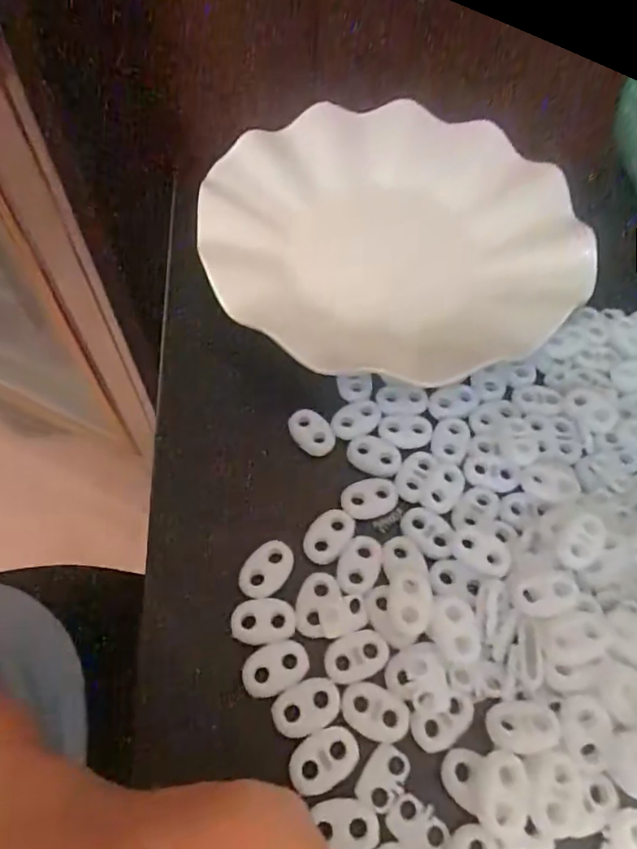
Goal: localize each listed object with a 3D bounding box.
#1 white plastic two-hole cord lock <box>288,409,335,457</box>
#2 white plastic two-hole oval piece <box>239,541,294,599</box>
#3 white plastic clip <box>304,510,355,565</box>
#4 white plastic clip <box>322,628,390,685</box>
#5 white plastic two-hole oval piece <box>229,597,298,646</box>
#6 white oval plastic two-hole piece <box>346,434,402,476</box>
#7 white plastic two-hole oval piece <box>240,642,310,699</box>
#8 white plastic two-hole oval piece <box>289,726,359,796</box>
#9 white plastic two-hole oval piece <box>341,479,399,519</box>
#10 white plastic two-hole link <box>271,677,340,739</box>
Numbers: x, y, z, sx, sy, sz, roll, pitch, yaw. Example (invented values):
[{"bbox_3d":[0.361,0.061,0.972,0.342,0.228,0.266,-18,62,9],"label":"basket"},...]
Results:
[{"bbox_3d":[-0.003,0.003,0.241,0.021,0.006,0.015,39,65,20],"label":"white plastic two-hole cord lock"},{"bbox_3d":[-0.019,0.052,0.208,0.015,0.004,0.023,36,64,18],"label":"white plastic two-hole oval piece"},{"bbox_3d":[0.004,0.041,0.216,0.015,0.004,0.023,37,65,19],"label":"white plastic clip"},{"bbox_3d":[0.013,0.078,0.194,0.022,0.004,0.014,-19,61,-12],"label":"white plastic clip"},{"bbox_3d":[-0.019,0.068,0.199,0.022,0.004,0.015,-4,59,-4],"label":"white plastic two-hole oval piece"},{"bbox_3d":[0.023,0.012,0.236,0.022,0.004,0.016,26,62,14],"label":"white oval plastic two-hole piece"},{"bbox_3d":[-0.014,0.081,0.192,0.022,0.004,0.015,-26,63,-16],"label":"white plastic two-hole oval piece"},{"bbox_3d":[0.002,0.105,0.180,0.022,0.004,0.015,-25,63,-16],"label":"white plastic two-hole oval piece"},{"bbox_3d":[0.020,0.028,0.225,0.022,0.004,0.015,-13,60,-9],"label":"white plastic two-hole oval piece"},{"bbox_3d":[-0.004,0.091,0.186,0.022,0.004,0.014,-22,62,-14],"label":"white plastic two-hole link"}]

